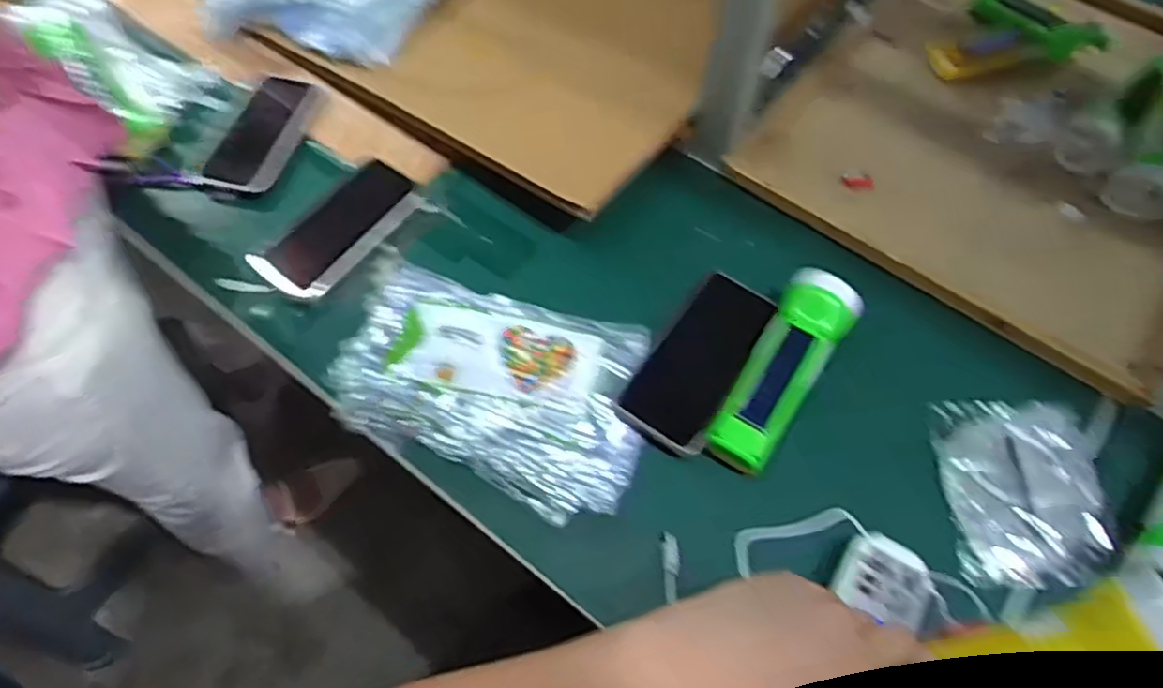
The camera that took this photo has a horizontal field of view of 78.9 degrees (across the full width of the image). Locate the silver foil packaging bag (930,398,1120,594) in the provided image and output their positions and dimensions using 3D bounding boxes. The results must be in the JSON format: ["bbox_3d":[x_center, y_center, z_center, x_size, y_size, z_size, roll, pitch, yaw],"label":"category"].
[{"bbox_3d":[0.324,0.108,0.523,0.106,0.026,0.134,1,60,1],"label":"silver foil packaging bag"}]

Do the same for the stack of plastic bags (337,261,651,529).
[{"bbox_3d":[-0.074,0.032,0.564,0.248,0.014,0.161,14,61,8],"label":"stack of plastic bags"}]

